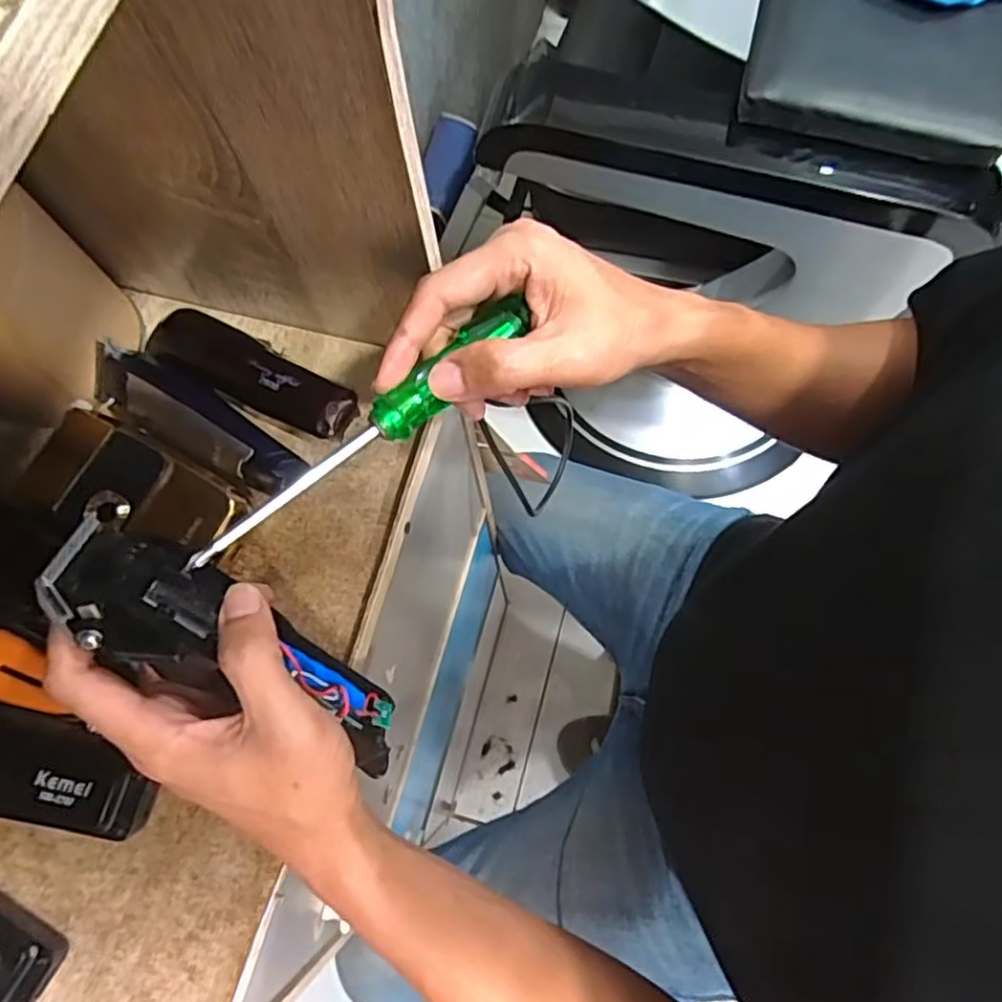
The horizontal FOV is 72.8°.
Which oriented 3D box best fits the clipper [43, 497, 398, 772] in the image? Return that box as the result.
[{"bbox_3d":[-0.111,0.067,0.301,0.170,0.045,0.049,39,73,-28],"label":"clipper"}]

